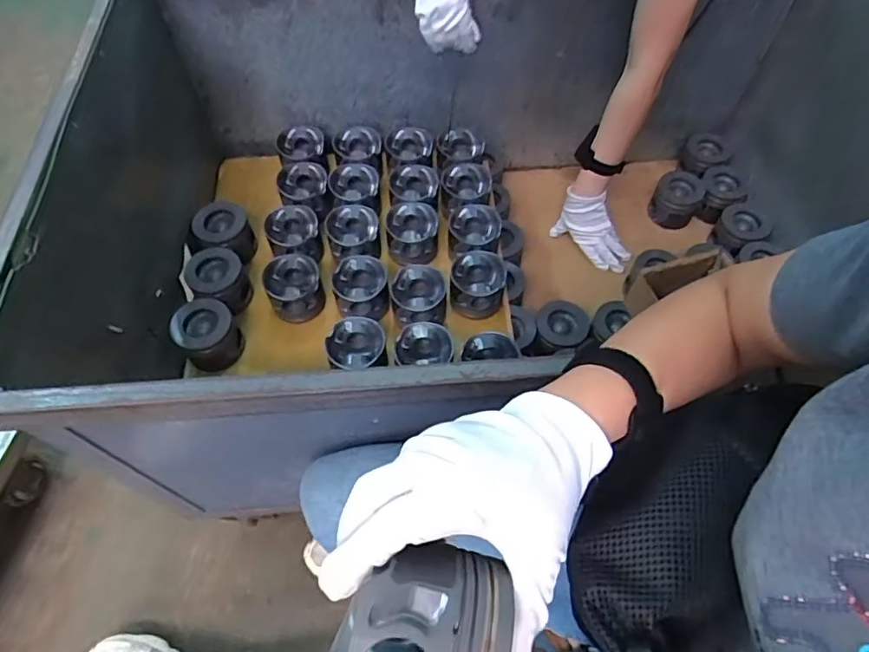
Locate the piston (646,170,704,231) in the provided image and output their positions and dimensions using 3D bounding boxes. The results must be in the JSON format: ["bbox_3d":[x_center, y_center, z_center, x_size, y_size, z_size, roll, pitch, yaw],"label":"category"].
[{"bbox_3d":[0.491,-0.255,1.125,0.092,0.078,0.090,26,63,13],"label":"piston"}]

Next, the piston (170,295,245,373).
[{"bbox_3d":[-0.355,0.012,0.867,0.085,0.075,0.090,0,60,-1],"label":"piston"}]

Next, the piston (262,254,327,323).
[{"bbox_3d":[-0.232,-0.065,0.911,0.089,0.064,0.104,-19,62,-12],"label":"piston"}]

